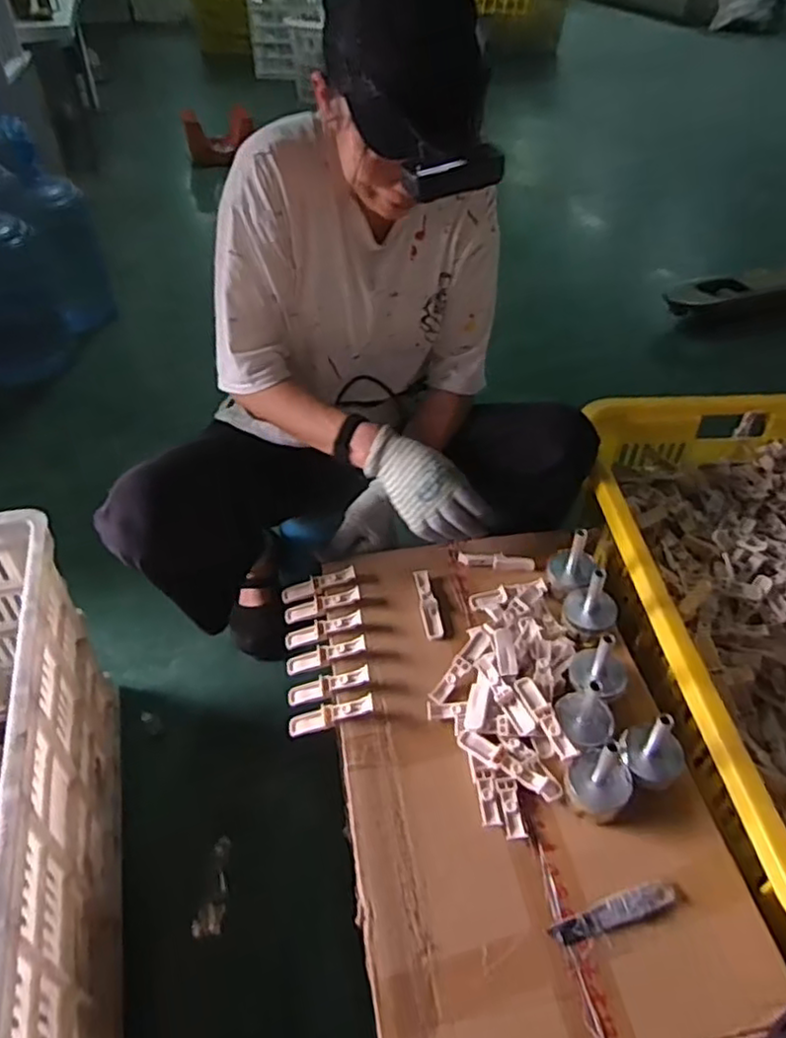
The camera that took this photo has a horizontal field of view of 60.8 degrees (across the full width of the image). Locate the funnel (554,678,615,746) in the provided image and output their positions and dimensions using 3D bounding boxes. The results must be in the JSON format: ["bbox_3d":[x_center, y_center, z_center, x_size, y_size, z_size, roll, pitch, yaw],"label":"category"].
[{"bbox_3d":[0.205,0.190,0.697,0.060,0.062,0.061,15,46,13],"label":"funnel"}]

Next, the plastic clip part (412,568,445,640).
[{"bbox_3d":[0.045,0.108,0.859,0.023,0.015,0.099,-5,45,-8],"label":"plastic clip part"}]

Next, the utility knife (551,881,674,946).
[{"bbox_3d":[0.205,0.365,0.621,0.122,0.008,0.024,-12,46,-14],"label":"utility knife"}]

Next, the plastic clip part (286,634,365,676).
[{"bbox_3d":[-0.082,0.166,0.810,0.102,0.014,0.026,-21,43,13],"label":"plastic clip part"}]

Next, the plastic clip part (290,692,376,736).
[{"bbox_3d":[-0.070,0.223,0.756,0.100,0.019,0.029,-20,45,8],"label":"plastic clip part"}]

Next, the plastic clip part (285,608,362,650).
[{"bbox_3d":[-0.087,0.139,0.837,0.102,0.012,0.028,-20,43,15],"label":"plastic clip part"}]

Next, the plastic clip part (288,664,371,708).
[{"bbox_3d":[-0.075,0.194,0.781,0.102,0.012,0.028,-20,44,11],"label":"plastic clip part"}]

